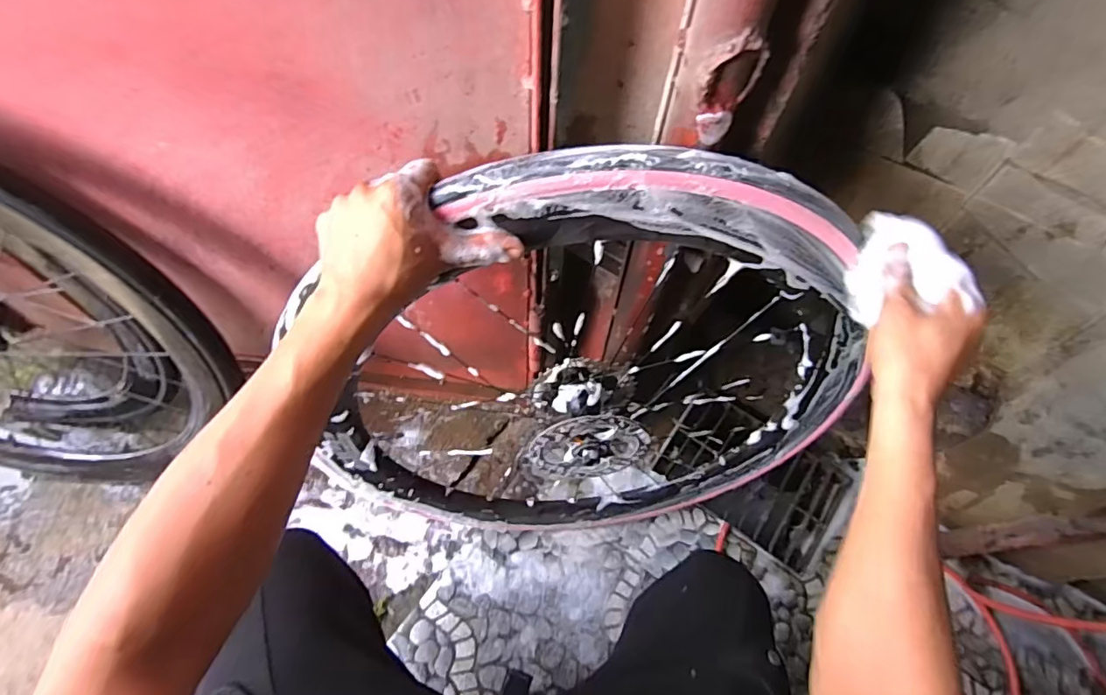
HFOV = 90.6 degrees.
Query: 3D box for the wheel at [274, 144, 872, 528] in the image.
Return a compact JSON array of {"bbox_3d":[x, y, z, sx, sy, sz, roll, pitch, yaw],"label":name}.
[{"bbox_3d":[0.051,0.063,0.630,0.620,0.607,0.150,-3,62,-5],"label":"wheel"}]

